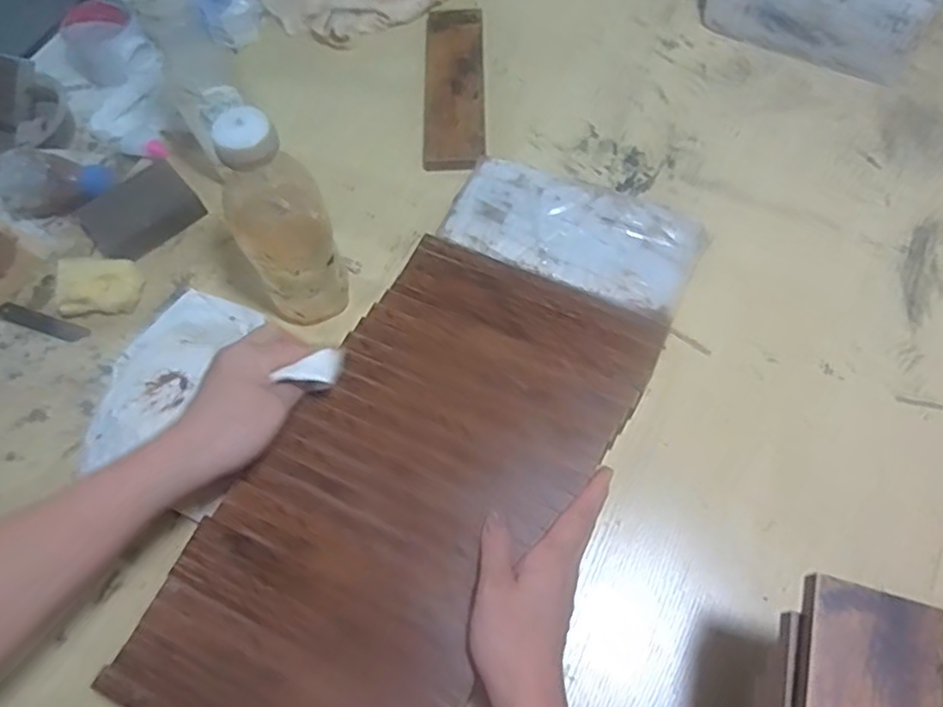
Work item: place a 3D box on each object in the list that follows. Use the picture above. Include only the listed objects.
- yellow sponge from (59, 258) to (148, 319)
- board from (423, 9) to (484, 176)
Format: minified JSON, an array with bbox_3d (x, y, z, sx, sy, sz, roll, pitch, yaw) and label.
[{"bbox_3d":[-0.338,-0.061,0.594,0.070,0.034,0.042,-4,66,2],"label":"yellow sponge"},{"bbox_3d":[-0.018,-0.279,0.686,0.061,0.010,0.213,-2,66,3],"label":"board"}]

